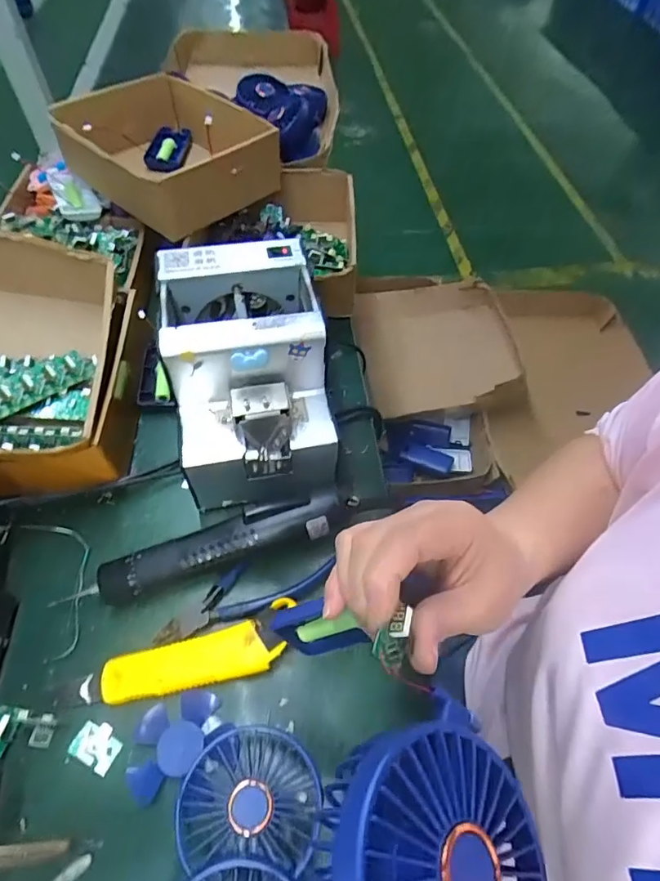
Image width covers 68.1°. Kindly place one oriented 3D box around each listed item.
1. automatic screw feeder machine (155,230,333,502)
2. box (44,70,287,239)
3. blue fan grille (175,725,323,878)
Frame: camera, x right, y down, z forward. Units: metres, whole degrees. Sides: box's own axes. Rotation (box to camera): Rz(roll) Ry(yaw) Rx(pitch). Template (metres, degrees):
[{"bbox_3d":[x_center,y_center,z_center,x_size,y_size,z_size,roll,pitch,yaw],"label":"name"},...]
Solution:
[{"bbox_3d":[-0.068,-0.049,0.424,0.122,0.147,0.186,-9,56,-7],"label":"automatic screw feeder machine"},{"bbox_3d":[-0.191,-0.348,0.585,0.230,0.072,0.193,34,61,21],"label":"box"},{"bbox_3d":[-0.048,0.219,0.306,0.084,0.017,0.071,7,29,-5],"label":"blue fan grille"}]

